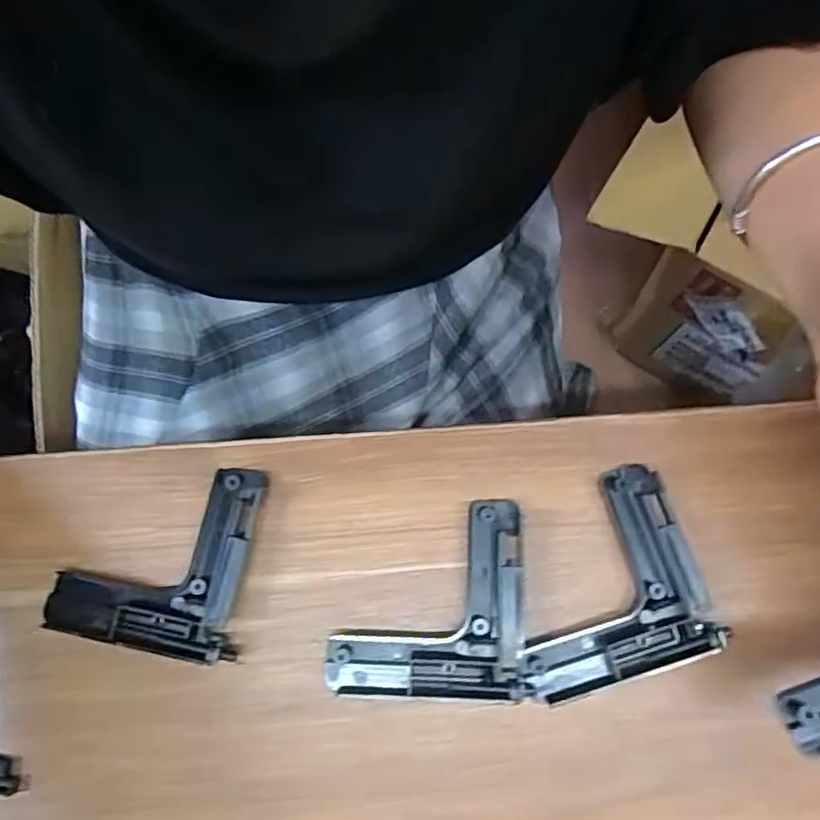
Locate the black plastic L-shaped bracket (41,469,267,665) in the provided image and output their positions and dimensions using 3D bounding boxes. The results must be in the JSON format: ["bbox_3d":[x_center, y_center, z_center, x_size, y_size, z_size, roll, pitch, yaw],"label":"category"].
[{"bbox_3d":[-0.103,0.059,0.261,0.078,0.011,0.072,4,77,2],"label":"black plastic L-shaped bracket"}]

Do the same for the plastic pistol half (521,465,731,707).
[{"bbox_3d":[0.072,0.067,0.254,0.074,0.017,0.074,-19,77,-4],"label":"plastic pistol half"}]

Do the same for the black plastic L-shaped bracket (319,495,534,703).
[{"bbox_3d":[0.006,0.074,0.254,0.076,0.016,0.072,-2,76,0],"label":"black plastic L-shaped bracket"}]

